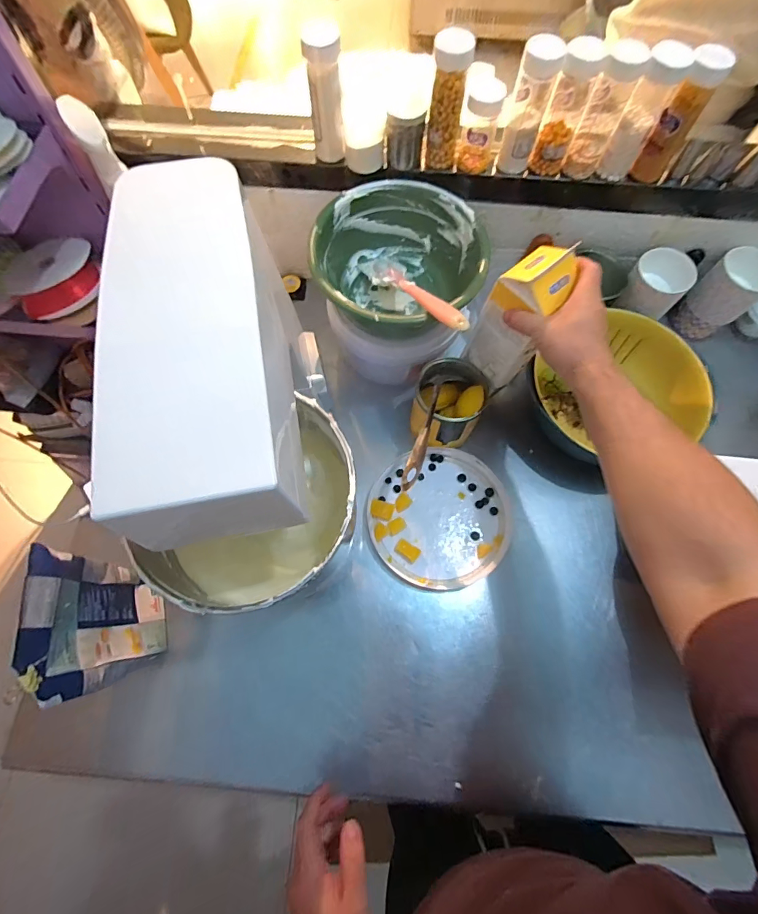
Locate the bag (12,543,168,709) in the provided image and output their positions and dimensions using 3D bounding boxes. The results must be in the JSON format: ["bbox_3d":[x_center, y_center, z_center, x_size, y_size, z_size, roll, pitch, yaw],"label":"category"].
[{"bbox_3d":[-0.305,0.181,0.472,0.030,0.216,0.136,-13,71,-5],"label":"bag"}]

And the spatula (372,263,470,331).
[{"bbox_3d":[0.044,-0.210,0.548,0.045,0.016,0.242,-24,43,-9],"label":"spatula"}]

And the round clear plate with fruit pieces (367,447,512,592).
[{"bbox_3d":[0.091,0.087,0.627,0.206,0.014,0.198,0,70,-1],"label":"round clear plate with fruit pieces"}]

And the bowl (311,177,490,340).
[{"bbox_3d":[0.026,-0.255,0.589,0.218,0.098,0.219,0,70,-1],"label":"bowl"}]

